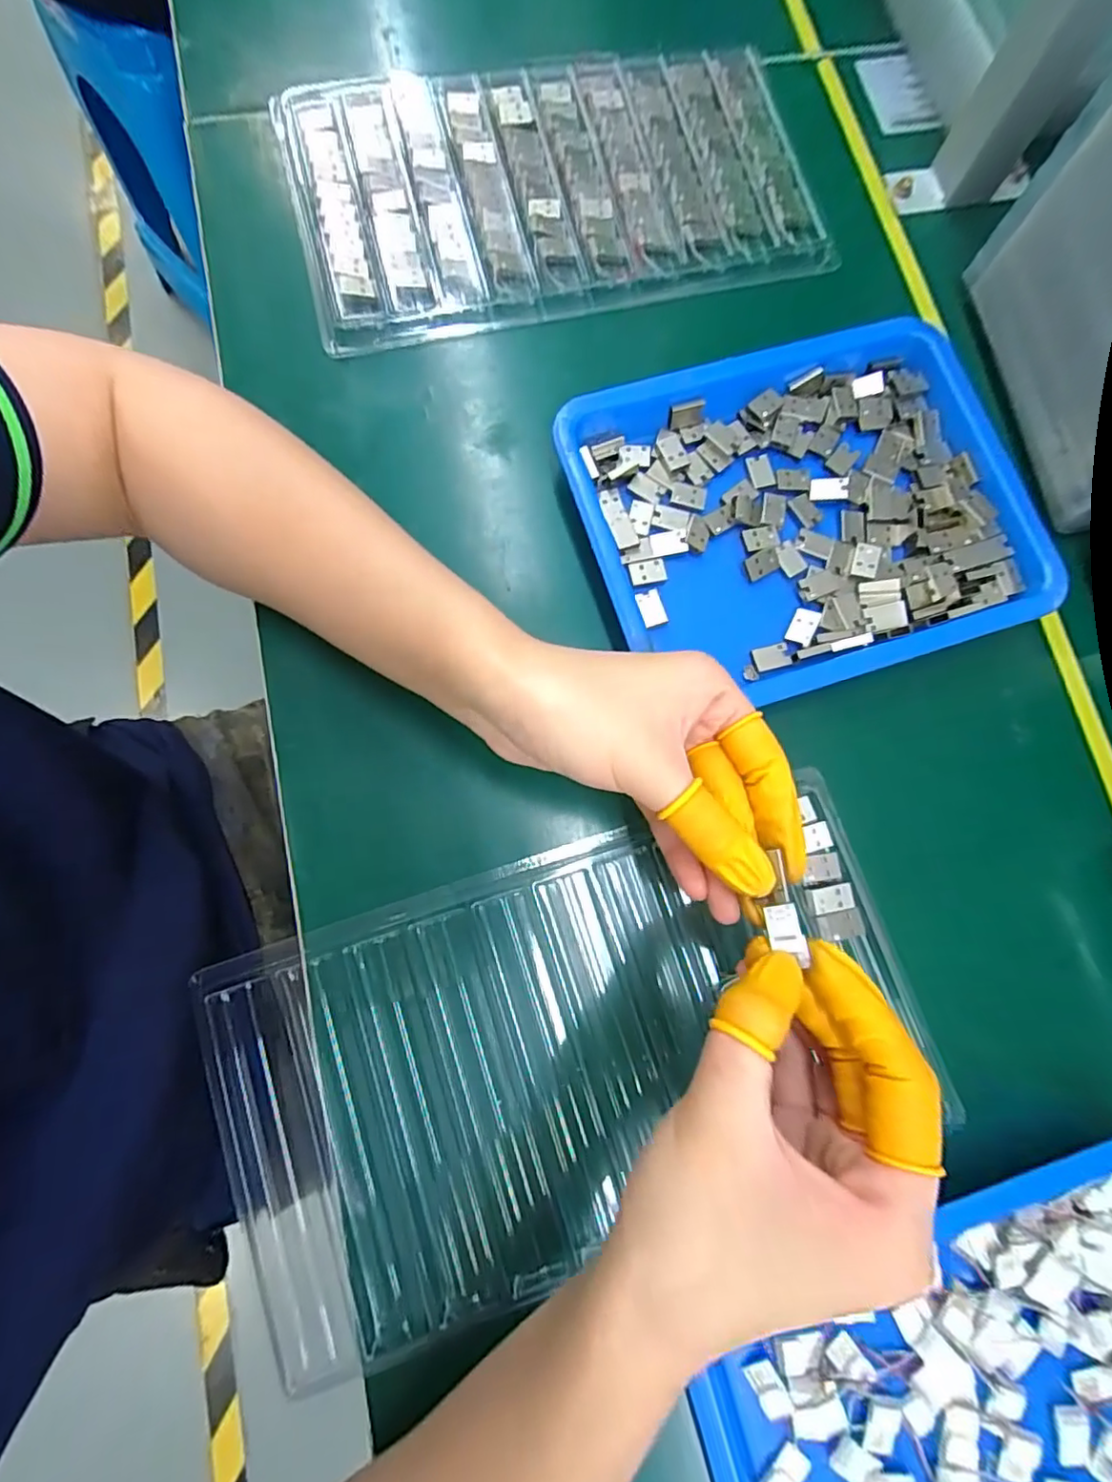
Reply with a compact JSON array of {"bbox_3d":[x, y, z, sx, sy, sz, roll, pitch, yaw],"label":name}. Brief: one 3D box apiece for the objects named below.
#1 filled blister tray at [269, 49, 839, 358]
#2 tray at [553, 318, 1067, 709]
[{"bbox_3d":[0.000,-0.318,0.335,0.289,0.021,0.157,-14,80,-3],"label":"filled blister tray"},{"bbox_3d":[0.126,-0.114,0.295,0.215,0.023,0.170,-18,80,-4],"label":"tray"}]

